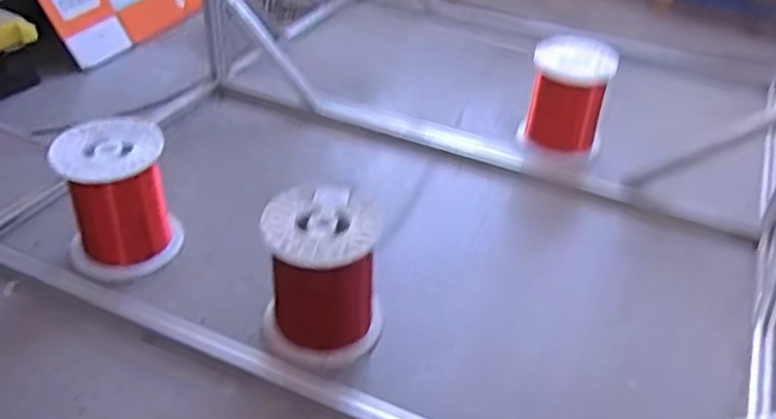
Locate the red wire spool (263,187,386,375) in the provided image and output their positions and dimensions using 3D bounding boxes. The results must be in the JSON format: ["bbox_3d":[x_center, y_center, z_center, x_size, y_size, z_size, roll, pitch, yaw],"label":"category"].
[{"bbox_3d":[-0.111,0.118,1.229,0.195,0.227,0.210,3,37,-2],"label":"red wire spool"}]

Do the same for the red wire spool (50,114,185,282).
[{"bbox_3d":[-0.527,-0.029,1.389,0.203,0.224,0.210,3,37,-2],"label":"red wire spool"}]

